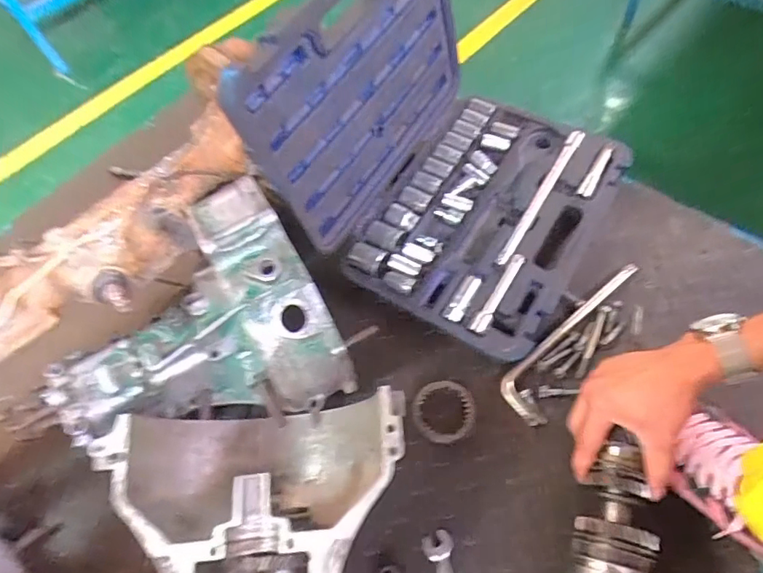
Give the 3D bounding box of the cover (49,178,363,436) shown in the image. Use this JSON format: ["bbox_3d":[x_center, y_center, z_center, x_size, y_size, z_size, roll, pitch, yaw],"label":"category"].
[{"bbox_3d":[-0.222,0.059,0.567,0.303,0.152,0.236,-28,65,-11],"label":"cover"}]

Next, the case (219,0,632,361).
[{"bbox_3d":[0.105,-0.175,0.610,0.378,0.257,0.368,29,68,16],"label":"case"}]

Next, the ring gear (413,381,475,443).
[{"bbox_3d":[0.073,0.145,0.582,0.071,0.012,0.070,-1,64,2],"label":"ring gear"}]

